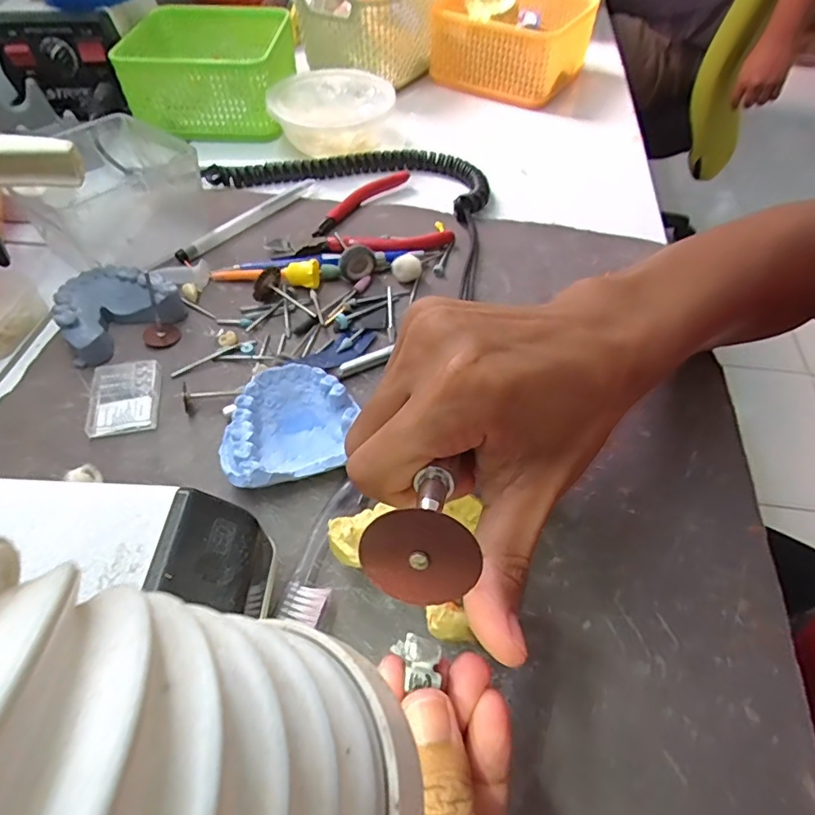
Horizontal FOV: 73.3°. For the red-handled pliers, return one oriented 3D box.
[{"bbox_3d":[-0.022,-0.149,0.411,0.106,0.012,0.113,1,52,-3],"label":"red-handled pliers"}]

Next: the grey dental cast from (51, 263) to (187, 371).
[{"bbox_3d":[-0.174,-0.062,0.327,0.066,0.022,0.053,-31,60,-24],"label":"grey dental cast"}]

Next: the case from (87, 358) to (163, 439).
[{"bbox_3d":[-0.153,-0.006,0.295,0.035,0.007,0.045,-8,53,-9],"label":"case"}]

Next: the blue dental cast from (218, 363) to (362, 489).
[{"bbox_3d":[-0.057,0.013,0.269,0.054,0.029,0.064,11,53,5],"label":"blue dental cast"}]

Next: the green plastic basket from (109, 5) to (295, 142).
[{"bbox_3d":[-0.176,-0.311,0.500,0.127,0.056,0.134,3,52,-2],"label":"green plastic basket"}]

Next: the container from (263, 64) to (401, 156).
[{"bbox_3d":[-0.062,-0.254,0.474,0.098,0.045,0.098,2,52,-2],"label":"container"}]

